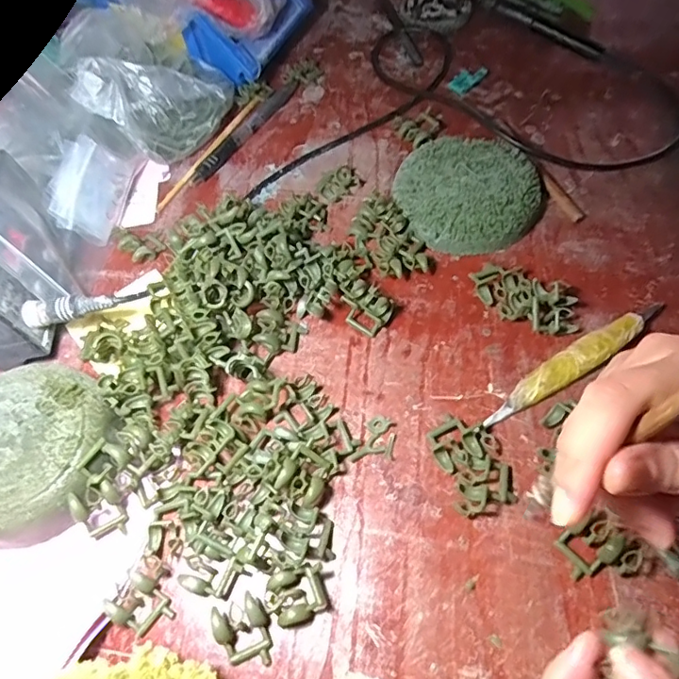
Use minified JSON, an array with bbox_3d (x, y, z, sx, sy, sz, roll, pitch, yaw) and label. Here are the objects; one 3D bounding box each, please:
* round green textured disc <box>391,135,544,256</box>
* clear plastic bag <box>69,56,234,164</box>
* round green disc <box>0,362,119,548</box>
[{"bbox_3d":[0.095,-0.110,0.402,0.104,0.024,0.099,-3,60,4],"label":"round green textured disc"},{"bbox_3d":[-0.146,-0.204,0.453,0.126,0.076,0.056,-42,65,-17],"label":"clear plastic bag"},{"bbox_3d":[-0.187,0.065,0.319,0.092,0.026,0.102,11,62,12],"label":"round green disc"}]

